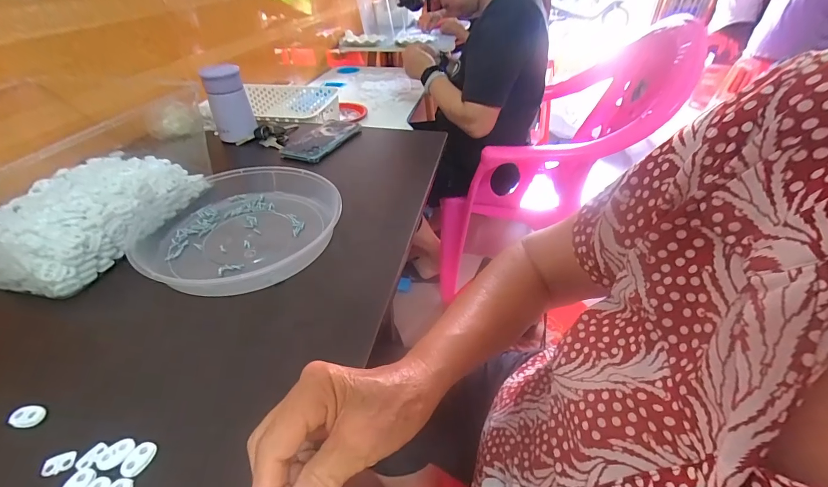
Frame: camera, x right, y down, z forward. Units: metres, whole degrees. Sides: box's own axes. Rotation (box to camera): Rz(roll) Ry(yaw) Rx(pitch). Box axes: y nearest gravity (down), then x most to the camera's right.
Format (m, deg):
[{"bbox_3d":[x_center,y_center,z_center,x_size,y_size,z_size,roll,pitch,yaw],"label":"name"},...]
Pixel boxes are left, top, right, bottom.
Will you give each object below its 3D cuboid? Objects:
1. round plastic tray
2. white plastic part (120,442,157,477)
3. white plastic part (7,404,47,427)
[{"bbox_3d":[-0.215,-0.029,0.461,0.229,0.039,0.233,0,39,0],"label":"round plastic tray"},{"bbox_3d":[-0.195,0.152,0.259,0.016,0.004,0.022,10,40,12],"label":"white plastic part"},{"bbox_3d":[-0.299,0.134,0.284,0.022,0.005,0.016,-1,39,-1],"label":"white plastic part"}]

